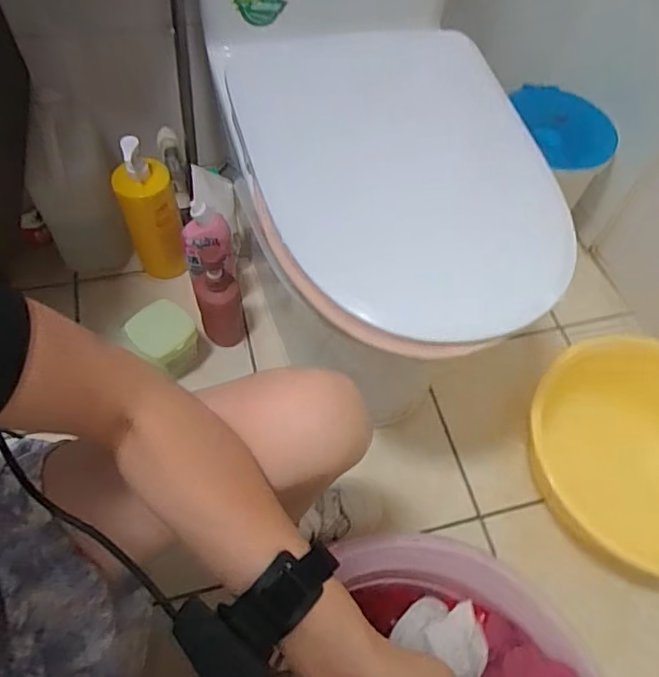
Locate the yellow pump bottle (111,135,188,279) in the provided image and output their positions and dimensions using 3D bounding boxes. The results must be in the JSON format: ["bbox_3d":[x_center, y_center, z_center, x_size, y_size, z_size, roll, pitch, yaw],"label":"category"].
[{"bbox_3d":[-0.311,-0.210,0.931,0.089,0.278,0.074,-22,61,-16],"label":"yellow pump bottle"}]

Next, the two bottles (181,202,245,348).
[{"bbox_3d":[-0.198,-0.098,0.906,0.074,0.250,0.098,-13,59,-11],"label":"two bottles"}]

